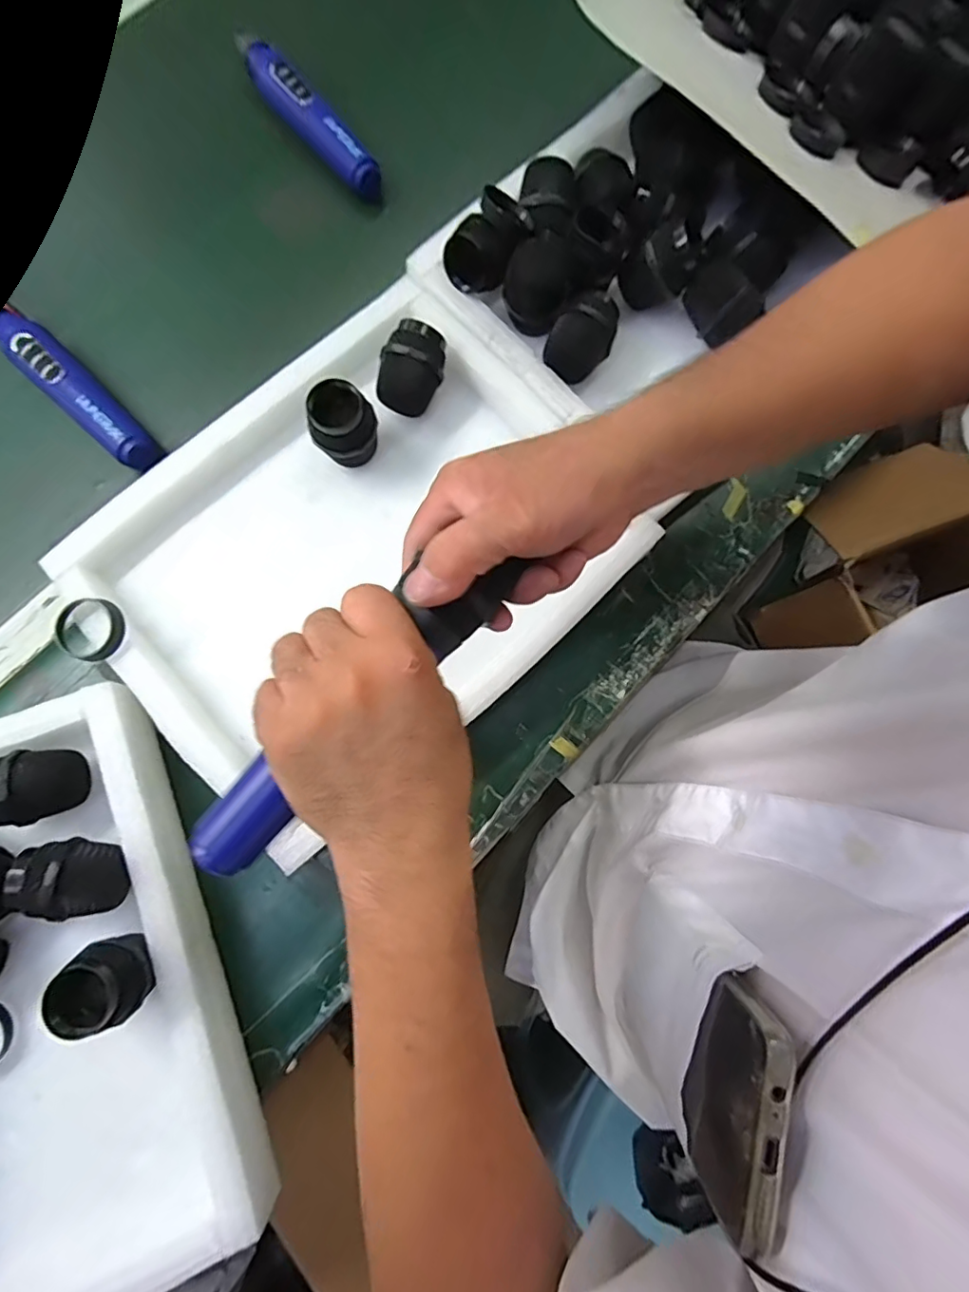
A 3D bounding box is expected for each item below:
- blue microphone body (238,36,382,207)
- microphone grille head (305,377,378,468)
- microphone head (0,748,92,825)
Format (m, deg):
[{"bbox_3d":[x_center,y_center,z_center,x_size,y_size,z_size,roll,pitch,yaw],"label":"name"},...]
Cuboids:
[{"bbox_3d":[-0.164,-0.489,0.496,0.032,0.030,0.202,-39,82,-6],"label":"blue microphone body"},{"bbox_3d":[-0.102,-0.160,0.400,0.044,0.053,0.044,0,80,0],"label":"microphone grille head"},{"bbox_3d":[-0.305,0.093,0.359,0.060,0.038,0.048,-2,80,0],"label":"microphone head"}]

